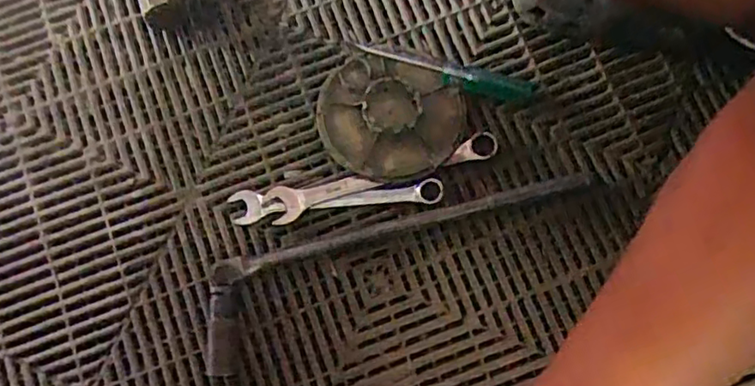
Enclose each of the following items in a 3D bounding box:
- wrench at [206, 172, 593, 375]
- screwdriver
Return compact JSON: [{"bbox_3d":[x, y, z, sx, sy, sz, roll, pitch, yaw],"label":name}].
[{"bbox_3d":[0.016,0.052,0.566,0.378,0.028,0.089,-21,79,-3],"label":"wrench"},{"bbox_3d":[0.064,-0.118,0.603,0.182,0.028,0.026,11,79,4],"label":"screwdriver"}]

